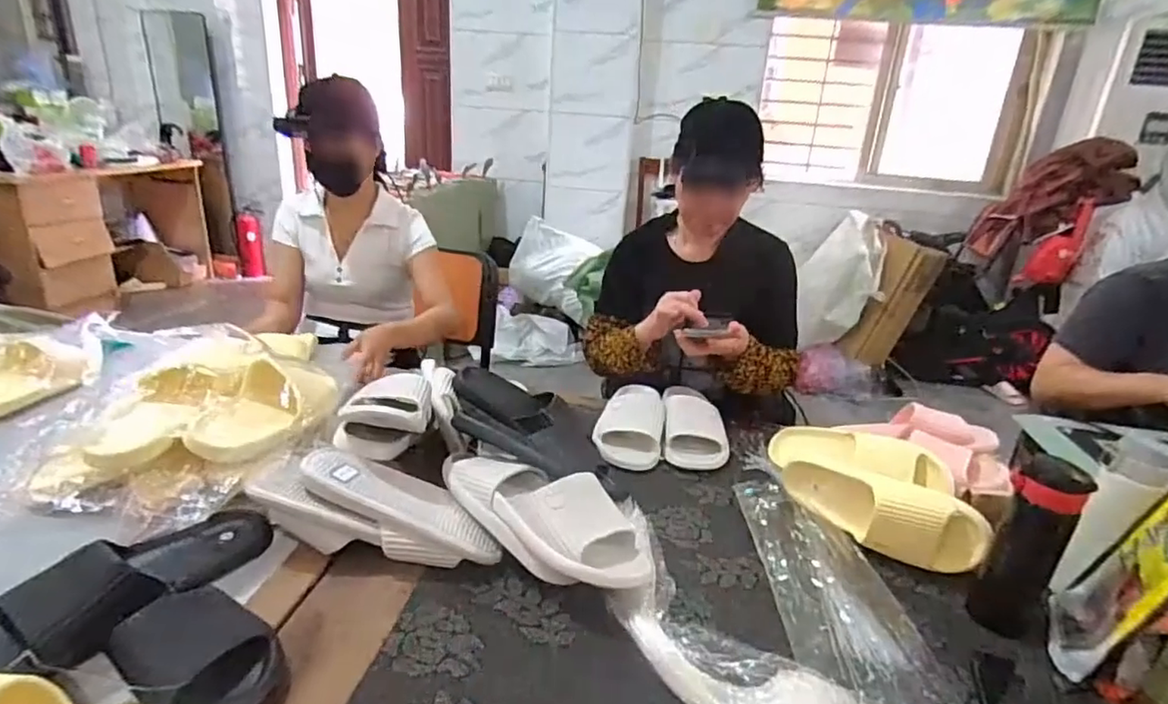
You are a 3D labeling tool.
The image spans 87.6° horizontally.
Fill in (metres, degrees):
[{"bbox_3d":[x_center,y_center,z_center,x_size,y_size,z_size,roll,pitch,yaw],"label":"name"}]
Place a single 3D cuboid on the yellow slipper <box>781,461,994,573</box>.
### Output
[{"bbox_3d":[0.393,0.212,0.824,0.080,0.086,0.262,-15,28,-40],"label":"yellow slipper"}]

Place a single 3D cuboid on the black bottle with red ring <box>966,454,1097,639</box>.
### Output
[{"bbox_3d":[0.500,0.220,0.686,0.064,0.199,0.066,-14,28,-38],"label":"black bottle with red ring"}]

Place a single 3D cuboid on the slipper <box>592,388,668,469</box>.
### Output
[{"bbox_3d":[0.082,0.118,1.046,0.113,0.061,0.221,7,22,9],"label":"slipper"}]

